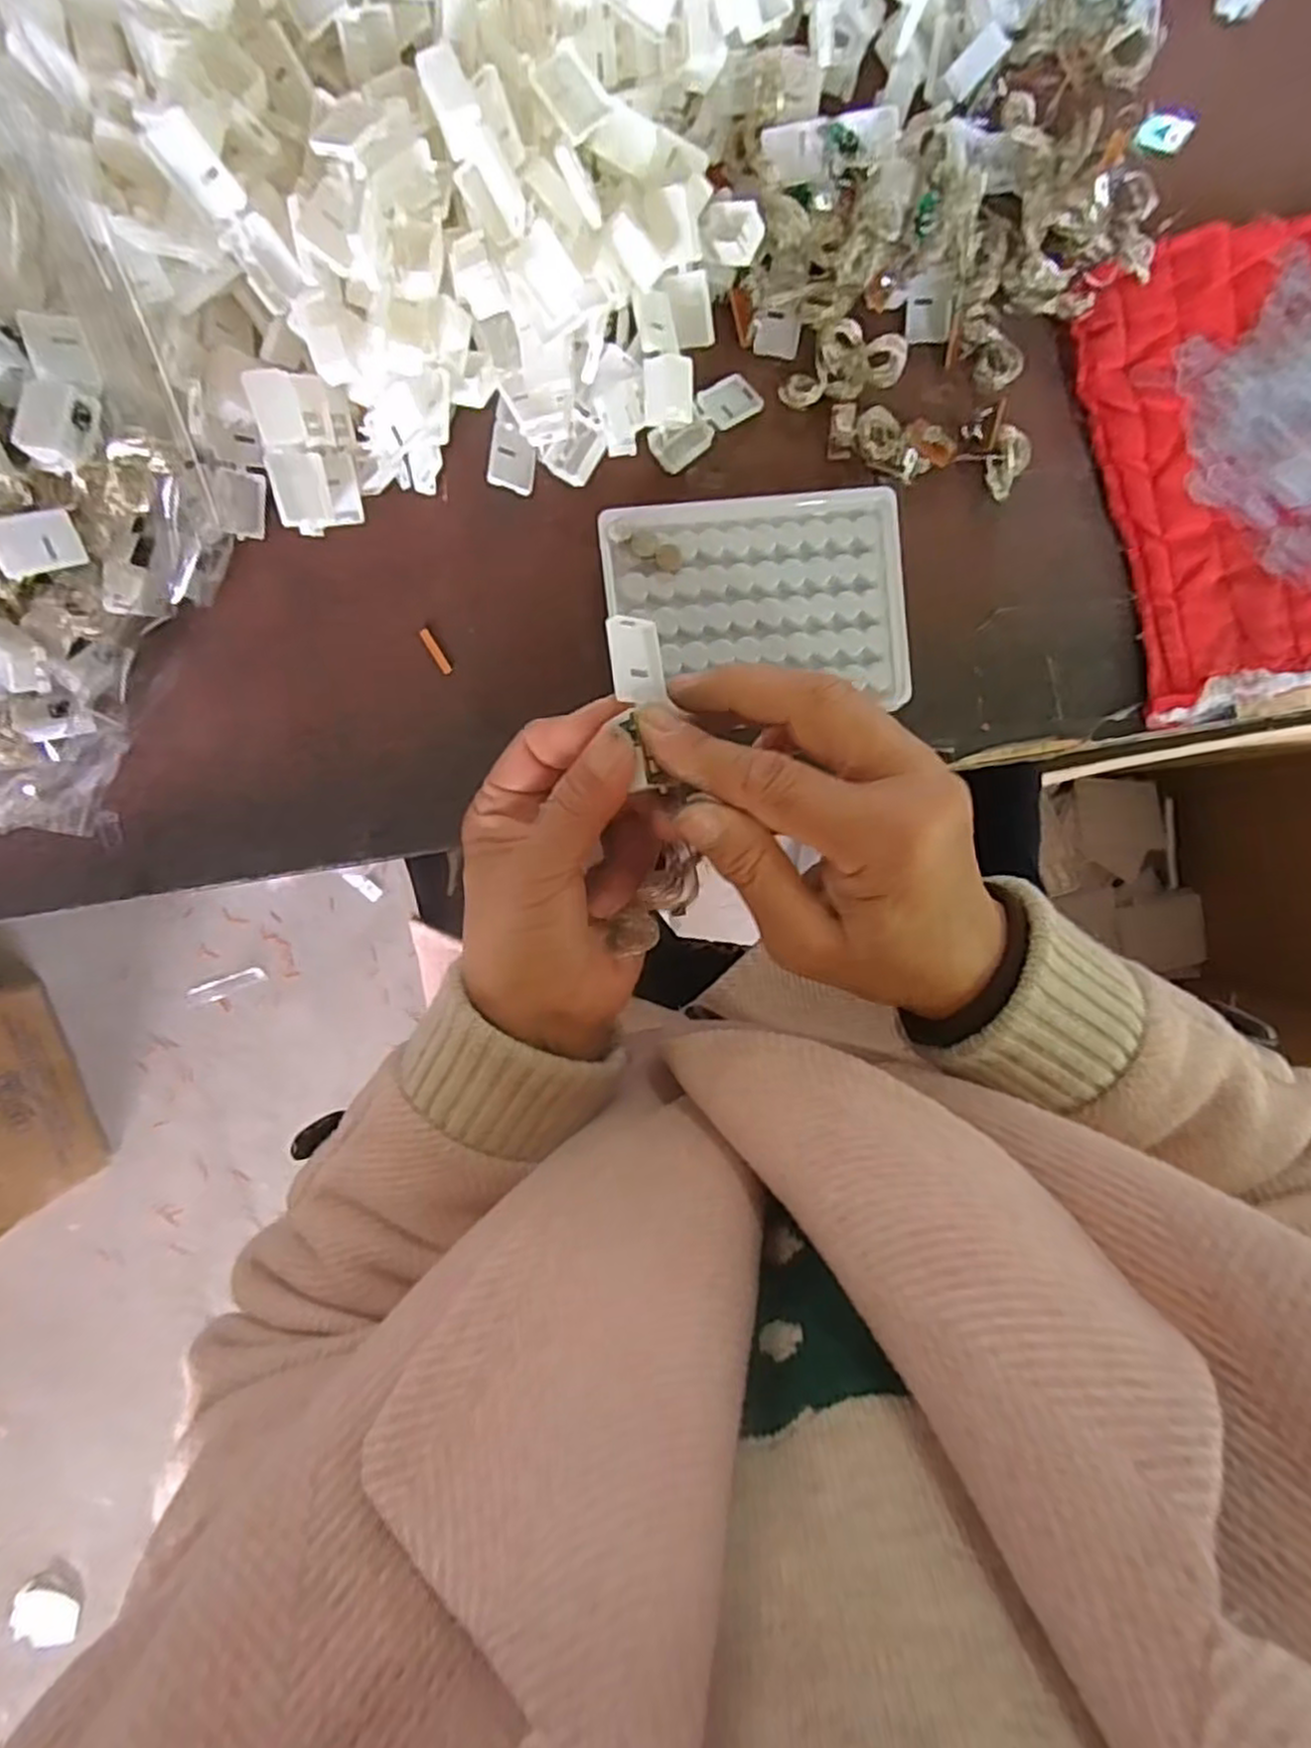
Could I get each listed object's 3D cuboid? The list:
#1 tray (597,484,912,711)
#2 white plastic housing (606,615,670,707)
[{"bbox_3d":[0.044,-0.121,0.342,0.128,0.025,0.093,-6,94,-3],"label":"tray"},{"bbox_3d":[-0.006,-0.070,0.249,0.022,0.004,0.028,-10,91,-42],"label":"white plastic housing"}]

